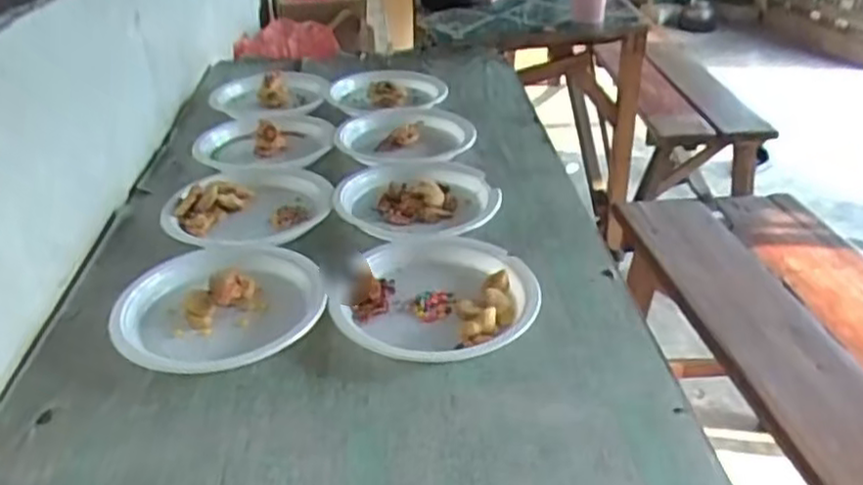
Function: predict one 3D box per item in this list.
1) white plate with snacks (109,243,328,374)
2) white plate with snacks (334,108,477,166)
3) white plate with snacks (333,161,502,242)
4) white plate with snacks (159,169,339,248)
[{"bbox_3d":[-0.209,0.052,0.719,0.192,0.036,0.209,-9,32,-12],"label":"white plate with snacks"},{"bbox_3d":[-0.037,-0.161,1.076,0.200,0.040,0.171,-1,32,1],"label":"white plate with snacks"},{"bbox_3d":[-0.010,-0.059,0.908,0.193,0.042,0.210,-1,32,1],"label":"white plate with snacks"},{"bbox_3d":[-0.233,-0.054,0.889,0.192,0.030,0.211,-1,32,1],"label":"white plate with snacks"}]

